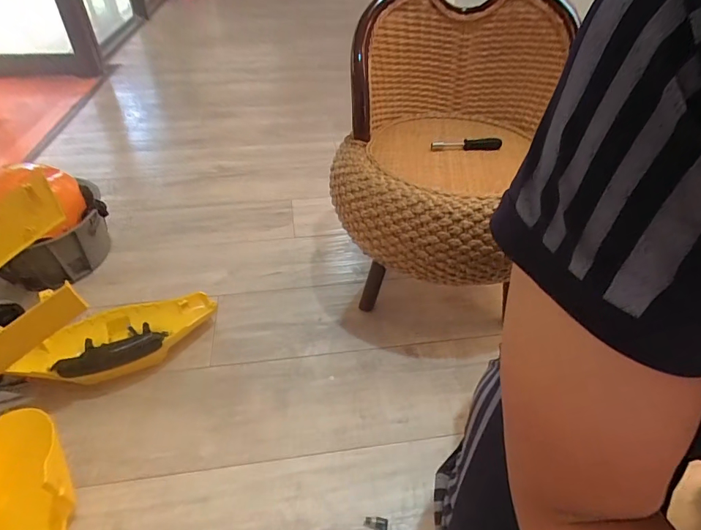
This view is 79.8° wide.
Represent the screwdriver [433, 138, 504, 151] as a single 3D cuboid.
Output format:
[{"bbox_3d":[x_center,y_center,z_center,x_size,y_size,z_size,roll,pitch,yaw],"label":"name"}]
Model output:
[{"bbox_3d":[0.235,-0.247,0.853,0.140,0.023,0.029,1,41,-3],"label":"screwdriver"}]

